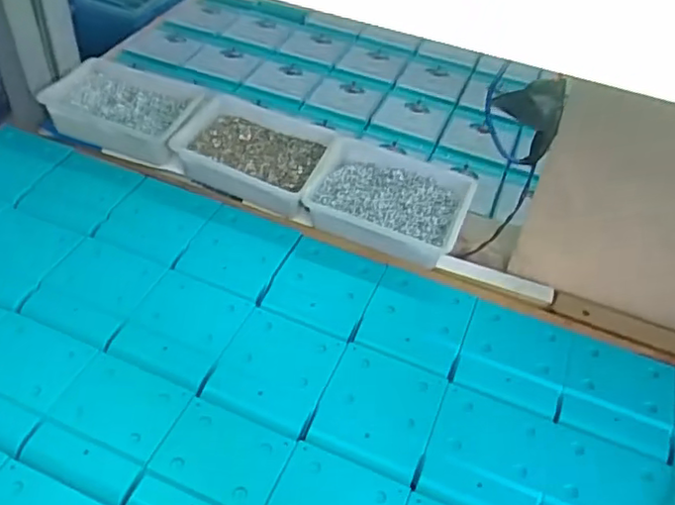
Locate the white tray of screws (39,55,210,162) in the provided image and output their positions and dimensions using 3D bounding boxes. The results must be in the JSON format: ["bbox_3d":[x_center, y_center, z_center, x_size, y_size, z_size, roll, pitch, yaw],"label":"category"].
[{"bbox_3d":[-0.263,-0.185,0.819,0.184,0.065,0.148,17,46,10],"label":"white tray of screws"}]

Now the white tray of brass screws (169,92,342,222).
[{"bbox_3d":[-0.097,-0.118,0.770,0.173,0.058,0.134,19,46,12],"label":"white tray of brass screws"}]

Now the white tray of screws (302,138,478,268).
[{"bbox_3d":[0.062,-0.058,0.725,0.174,0.054,0.135,20,47,13],"label":"white tray of screws"}]

